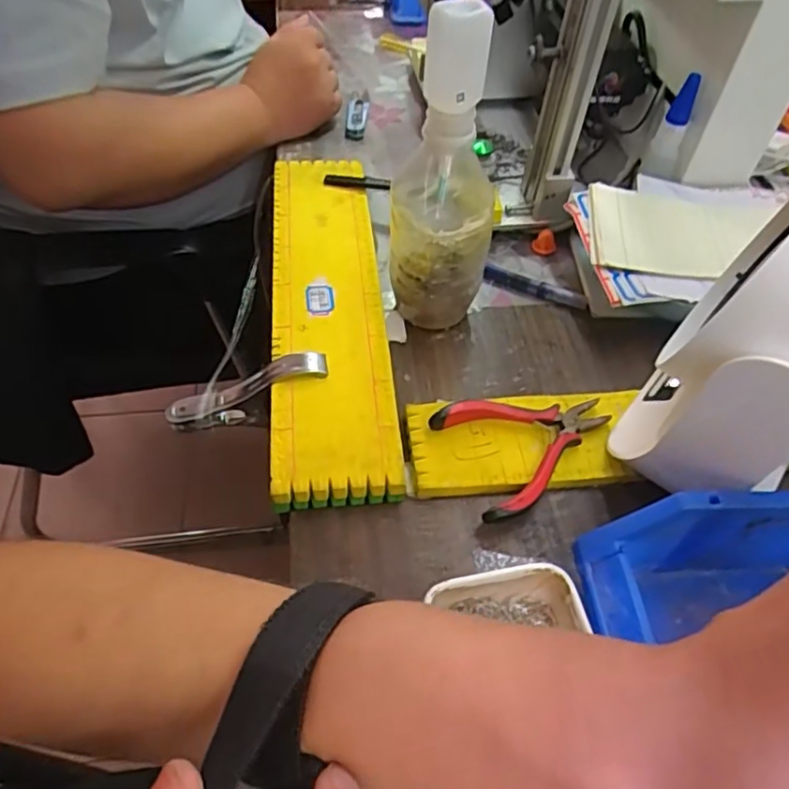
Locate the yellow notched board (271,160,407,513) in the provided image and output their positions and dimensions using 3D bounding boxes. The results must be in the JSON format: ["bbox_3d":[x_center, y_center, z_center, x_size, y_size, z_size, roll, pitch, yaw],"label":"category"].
[{"bbox_3d":[-0.051,-0.075,0.476,0.079,0.018,0.339,-4,52,-6],"label":"yellow notched board"}]

